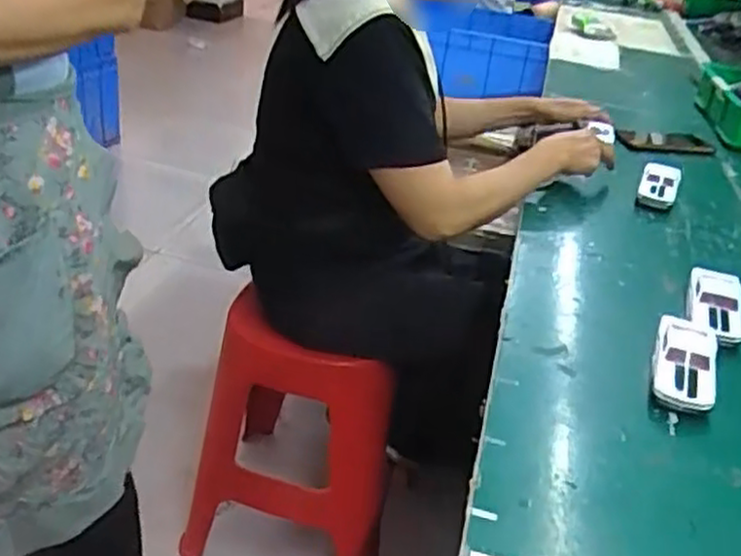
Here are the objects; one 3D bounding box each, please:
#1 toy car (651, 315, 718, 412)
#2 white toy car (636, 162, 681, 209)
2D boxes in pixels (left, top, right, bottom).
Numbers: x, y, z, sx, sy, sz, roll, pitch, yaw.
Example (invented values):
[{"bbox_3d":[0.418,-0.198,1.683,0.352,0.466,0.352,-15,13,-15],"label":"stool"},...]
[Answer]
[{"bbox_3d":[0.296,0.084,0.703,0.054,0.038,0.124,14,31,17],"label":"toy car"},{"bbox_3d":[0.419,-0.132,1.081,0.056,0.043,0.094,16,31,19],"label":"white toy car"}]

